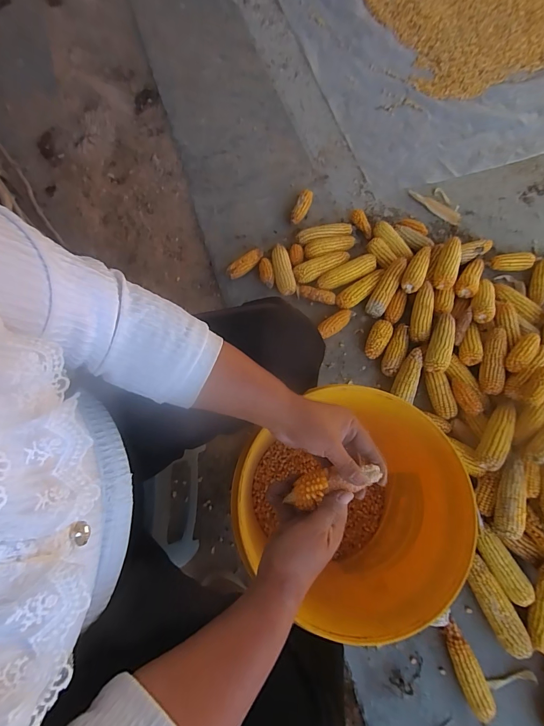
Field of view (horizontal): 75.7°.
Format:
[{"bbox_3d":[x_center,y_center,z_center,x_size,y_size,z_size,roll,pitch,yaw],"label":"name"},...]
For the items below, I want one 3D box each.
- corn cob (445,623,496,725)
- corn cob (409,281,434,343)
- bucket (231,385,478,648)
[{"bbox_3d":[0.365,0.573,0.658,0.051,0.041,0.152,-20,72,-7],"label":"corn cob"},{"bbox_3d":[0.371,-0.125,0.868,0.048,0.039,0.158,10,73,3],"label":"corn cob"},{"bbox_3d":[0.109,0.227,0.572,0.297,0.301,0.279,-20,74,-7],"label":"bucket"}]

